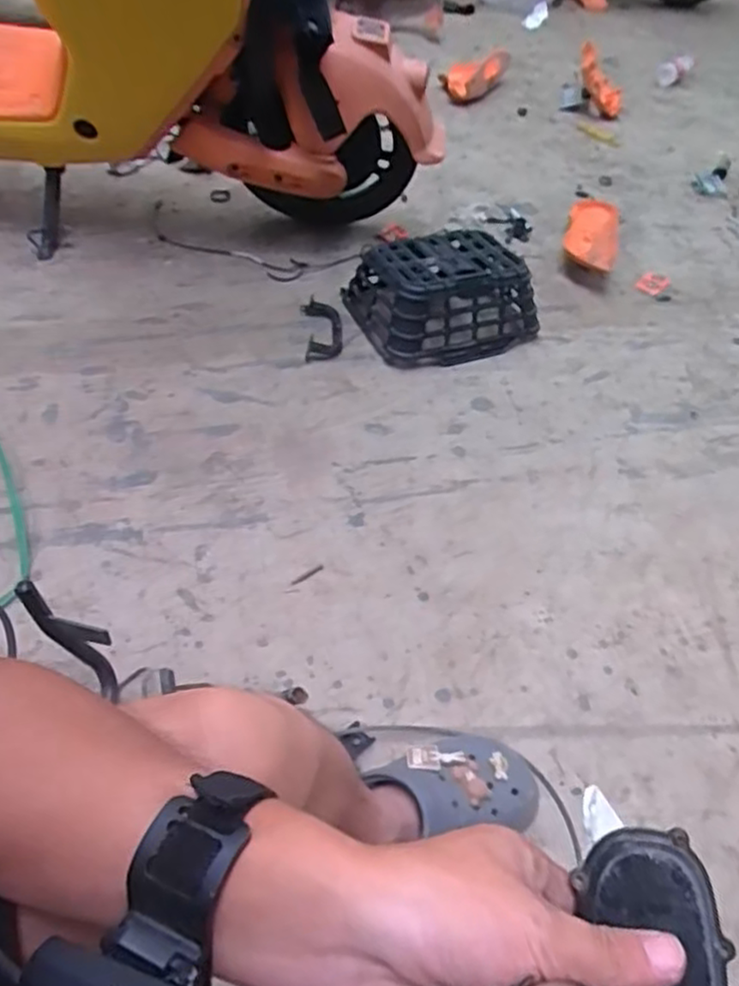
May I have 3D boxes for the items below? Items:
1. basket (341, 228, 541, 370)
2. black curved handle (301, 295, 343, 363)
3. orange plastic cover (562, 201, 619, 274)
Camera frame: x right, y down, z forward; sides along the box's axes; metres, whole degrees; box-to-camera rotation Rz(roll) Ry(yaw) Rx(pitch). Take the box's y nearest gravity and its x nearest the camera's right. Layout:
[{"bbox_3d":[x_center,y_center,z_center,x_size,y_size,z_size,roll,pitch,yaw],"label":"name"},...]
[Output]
[{"bbox_3d":[0.128,-0.353,1.241,0.292,0.137,0.219,-19,55,-18],"label":"basket"},{"bbox_3d":[-0.082,-0.287,1.211,0.066,0.029,0.147,-4,51,-7],"label":"black curved handle"},{"bbox_3d":[0.489,-0.569,1.508,0.115,0.042,0.235,15,52,8],"label":"orange plastic cover"}]

